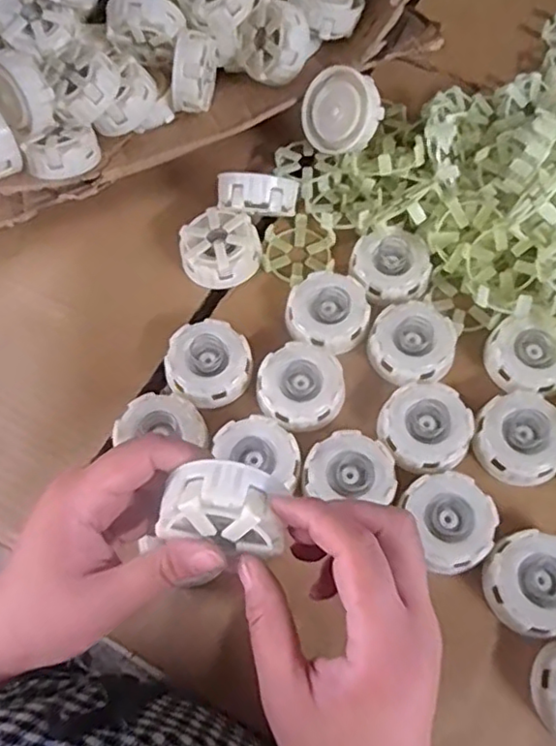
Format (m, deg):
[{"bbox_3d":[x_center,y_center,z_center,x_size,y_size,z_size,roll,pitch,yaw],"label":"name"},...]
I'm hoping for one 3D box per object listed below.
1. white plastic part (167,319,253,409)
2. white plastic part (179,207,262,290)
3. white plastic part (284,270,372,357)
[{"bbox_3d":[-0.050,-0.007,0.433,0.057,0.025,0.057,-1,65,2],"label":"white plastic part"},{"bbox_3d":[-0.045,-0.095,0.474,0.058,0.027,0.056,-1,65,2],"label":"white plastic part"},{"bbox_3d":[0.037,-0.047,0.448,0.059,0.025,0.057,-1,65,2],"label":"white plastic part"}]

